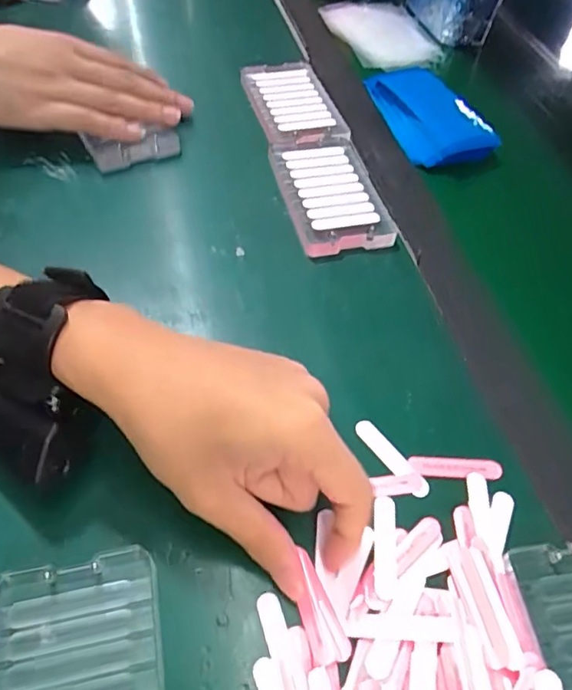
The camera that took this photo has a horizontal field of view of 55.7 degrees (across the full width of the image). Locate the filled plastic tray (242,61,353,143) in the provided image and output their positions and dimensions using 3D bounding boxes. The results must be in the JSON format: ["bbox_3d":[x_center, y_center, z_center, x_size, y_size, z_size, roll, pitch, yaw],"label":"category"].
[{"bbox_3d":[0.006,-0.215,0.485,0.069,0.017,0.134,-9,55,-13],"label":"filled plastic tray"}]

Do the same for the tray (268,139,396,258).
[{"bbox_3d":[0.035,-0.117,0.413,0.070,0.014,0.115,-11,55,-10],"label":"tray"}]

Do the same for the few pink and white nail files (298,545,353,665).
[{"bbox_3d":[0.014,0.117,0.246,0.017,0.006,0.049,-12,55,-10],"label":"few pink and white nail files"}]

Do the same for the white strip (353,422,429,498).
[{"bbox_3d":[0.058,0.061,0.294,0.011,0.004,0.051,-31,60,-22],"label":"white strip"}]

